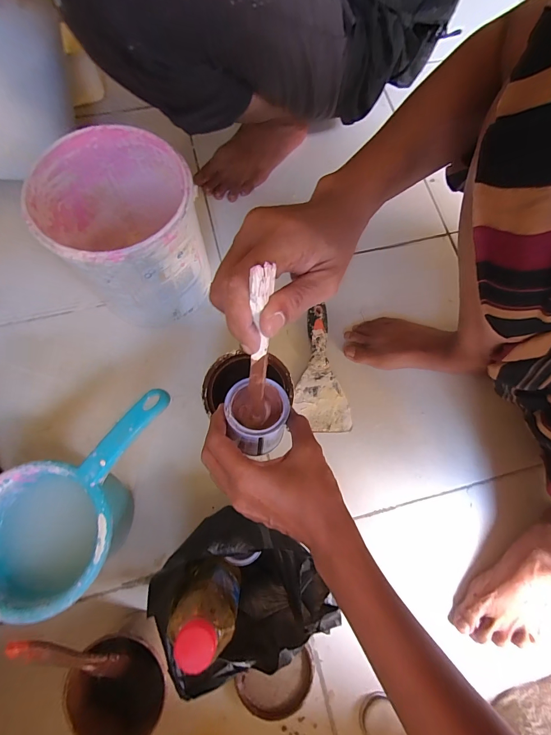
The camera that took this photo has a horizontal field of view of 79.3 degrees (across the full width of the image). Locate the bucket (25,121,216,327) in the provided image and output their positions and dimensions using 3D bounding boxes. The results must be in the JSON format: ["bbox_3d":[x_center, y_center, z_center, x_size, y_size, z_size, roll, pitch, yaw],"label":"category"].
[{"bbox_3d":[-0.188,-0.173,0.454,0.170,0.187,0.176,1,75,-2],"label":"bucket"}]

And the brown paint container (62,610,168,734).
[{"bbox_3d":[-0.158,0.335,0.372,0.099,0.083,0.097,1,75,-2],"label":"brown paint container"}]

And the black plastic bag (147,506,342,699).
[{"bbox_3d":[-0.037,0.249,0.372,0.173,0.136,0.134,24,75,4],"label":"black plastic bag"}]

